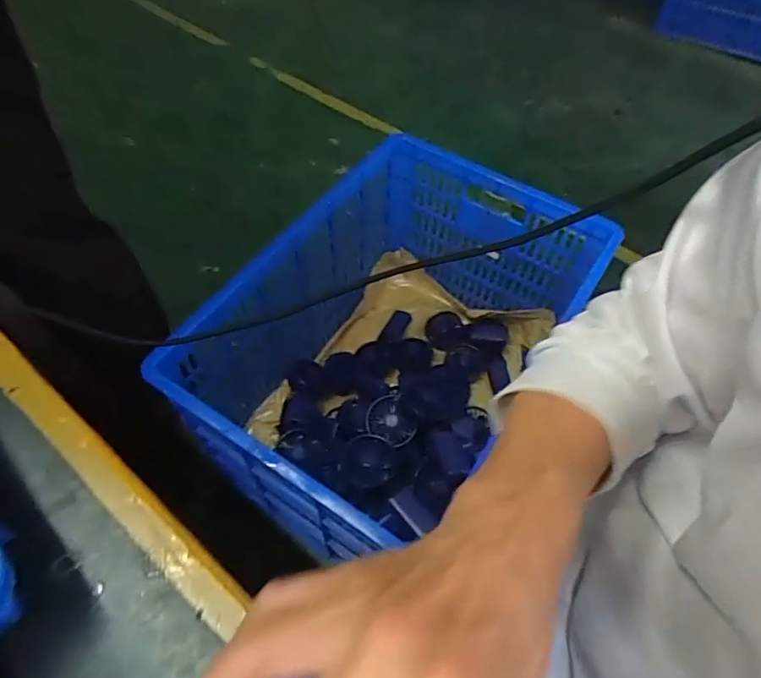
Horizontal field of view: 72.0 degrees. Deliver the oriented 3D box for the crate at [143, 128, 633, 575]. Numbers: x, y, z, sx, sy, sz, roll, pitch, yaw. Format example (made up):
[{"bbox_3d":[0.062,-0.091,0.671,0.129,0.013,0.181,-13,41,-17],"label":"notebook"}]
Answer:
[{"bbox_3d":[0.024,0.014,0.944,0.440,0.380,0.657,31,60,18],"label":"crate"}]

